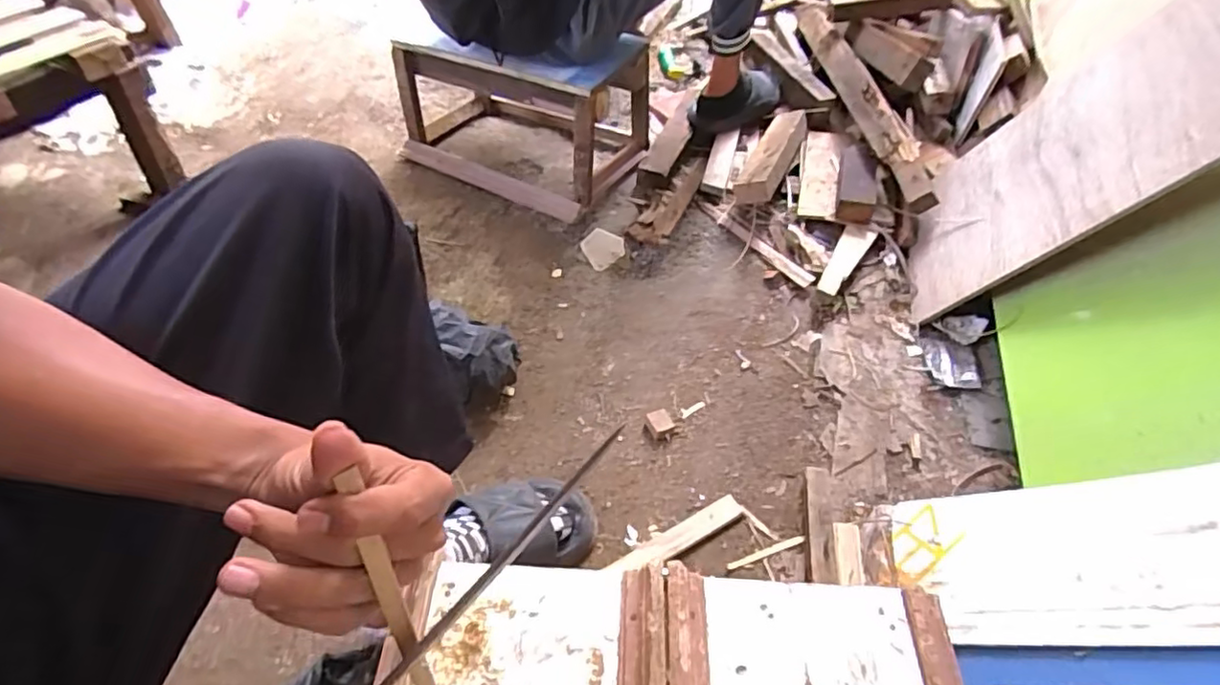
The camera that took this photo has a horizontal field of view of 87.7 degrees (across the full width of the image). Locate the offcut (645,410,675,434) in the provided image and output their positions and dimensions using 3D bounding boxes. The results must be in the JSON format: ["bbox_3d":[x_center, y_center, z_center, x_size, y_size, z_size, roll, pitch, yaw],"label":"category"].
[{"bbox_3d":[0.071,0.115,0.903,0.033,0.023,0.034,-22,54,-19],"label":"offcut"}]

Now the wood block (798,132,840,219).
[{"bbox_3d":[0.427,-0.346,1.286,0.078,0.017,0.275,-4,47,26],"label":"wood block"}]

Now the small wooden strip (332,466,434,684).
[{"bbox_3d":[-0.099,0.157,0.318,0.010,0.235,0.013,-13,30,-12],"label":"small wooden strip"}]

